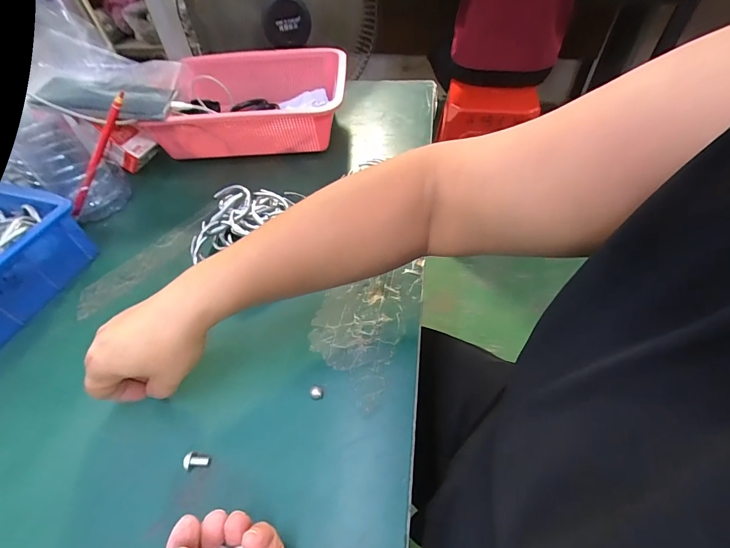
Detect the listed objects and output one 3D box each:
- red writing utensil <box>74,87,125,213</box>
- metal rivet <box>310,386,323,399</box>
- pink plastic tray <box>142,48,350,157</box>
[{"bbox_3d":[-0.328,-0.143,0.446,0.013,0.011,0.166,39,105,31],"label":"red writing utensil"},{"bbox_3d":[-0.042,0.100,0.308,0.010,0.007,0.012,-25,52,-17],"label":"metal rivet"},{"bbox_3d":[-0.173,-0.258,0.571,0.280,0.093,0.218,-1,49,3],"label":"pink plastic tray"}]

